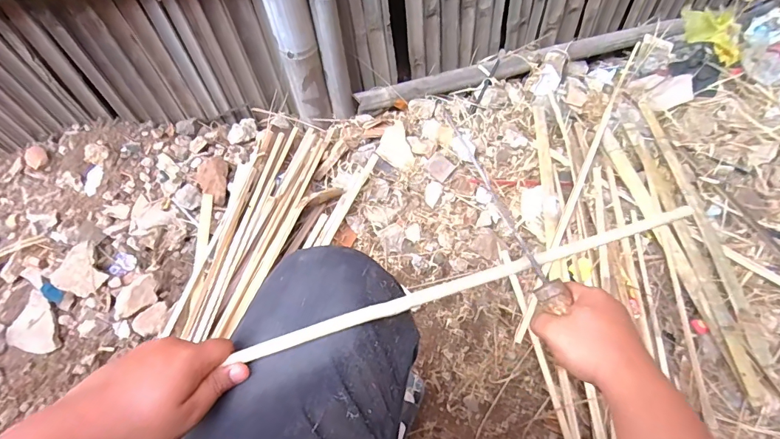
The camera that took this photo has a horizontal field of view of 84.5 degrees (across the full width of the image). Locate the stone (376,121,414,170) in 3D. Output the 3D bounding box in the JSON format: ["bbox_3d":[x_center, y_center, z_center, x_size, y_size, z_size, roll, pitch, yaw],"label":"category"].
[{"bbox_3d":[0.007,-0.158,0.917,0.071,0.018,0.115,-13,59,-6],"label":"stone"}]

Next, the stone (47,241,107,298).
[{"bbox_3d":[-0.574,0.096,0.804,0.082,0.016,0.091,31,68,1],"label":"stone"}]

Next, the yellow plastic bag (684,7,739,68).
[{"bbox_3d":[0.792,-0.455,1.055,0.113,0.032,0.190,10,60,8],"label":"yellow plastic bag"}]

